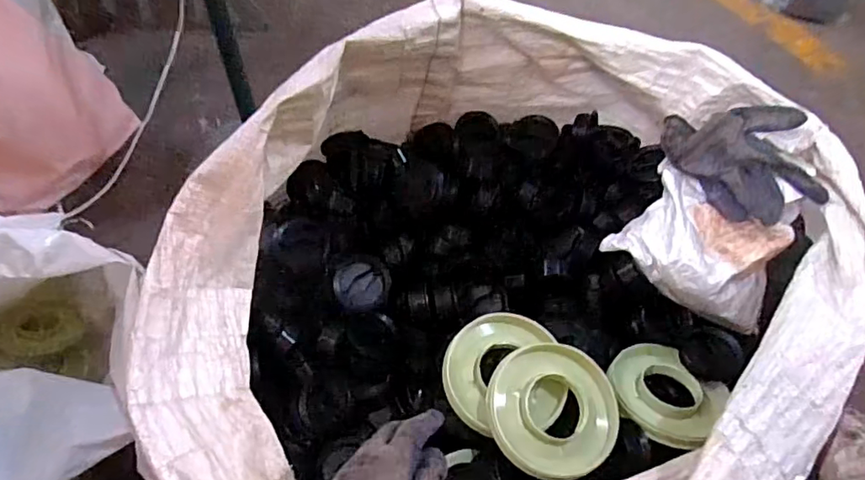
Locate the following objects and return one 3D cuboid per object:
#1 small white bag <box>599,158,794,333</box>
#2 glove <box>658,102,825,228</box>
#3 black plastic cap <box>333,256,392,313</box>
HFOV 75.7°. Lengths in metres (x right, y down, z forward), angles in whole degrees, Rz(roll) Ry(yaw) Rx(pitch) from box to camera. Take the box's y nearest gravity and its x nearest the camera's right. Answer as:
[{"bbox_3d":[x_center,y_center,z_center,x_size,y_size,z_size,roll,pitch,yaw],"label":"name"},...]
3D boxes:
[{"bbox_3d":[0.316,0.010,0.654,0.180,0.083,0.127,34,58,21],"label":"small white bag"},{"bbox_3d":[0.355,-0.088,0.646,0.135,0.050,0.138,-14,81,30],"label":"glove"},{"bbox_3d":[-0.086,0.055,0.686,0.065,0.029,0.065,1,80,-8],"label":"black plastic cap"}]

